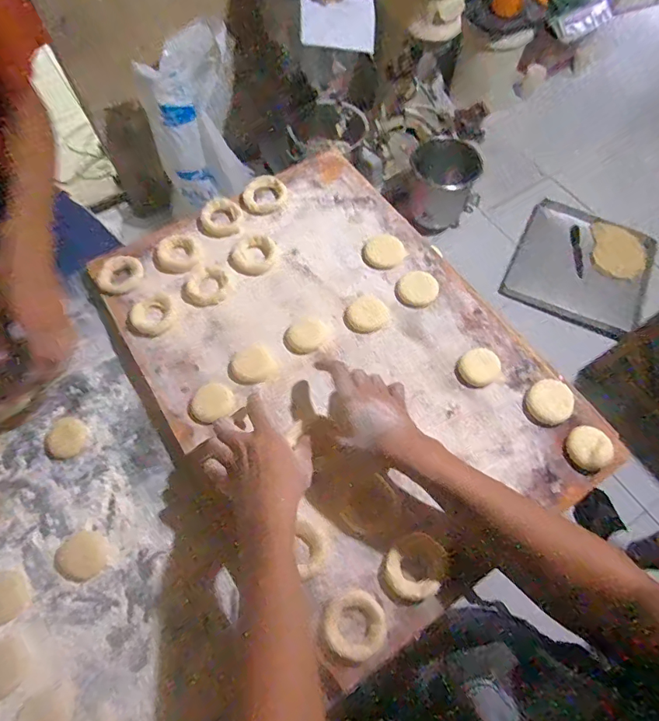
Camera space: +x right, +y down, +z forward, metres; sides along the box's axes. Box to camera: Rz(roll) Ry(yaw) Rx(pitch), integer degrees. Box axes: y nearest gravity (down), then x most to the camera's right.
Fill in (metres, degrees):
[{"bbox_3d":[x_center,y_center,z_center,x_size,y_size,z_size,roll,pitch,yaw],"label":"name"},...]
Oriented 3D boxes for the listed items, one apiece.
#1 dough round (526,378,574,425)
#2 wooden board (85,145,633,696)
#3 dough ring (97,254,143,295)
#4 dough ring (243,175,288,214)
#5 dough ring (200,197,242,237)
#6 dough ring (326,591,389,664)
[{"bbox_3d":[0.265,0.047,0.527,0.058,0.011,0.049,-39,71,-14],"label":"dough round"},{"bbox_3d":[0.002,-0.016,0.568,0.424,0.038,0.601,-32,70,-11],"label":"wooden board"},{"bbox_3d":[-0.291,-0.120,0.615,0.062,0.020,0.048,-36,71,-13],"label":"dough ring"},{"bbox_3d":[-0.099,-0.257,0.675,0.066,0.013,0.062,-1,67,1],"label":"dough ring"},{"bbox_3d":[-0.160,-0.212,0.660,0.060,0.013,0.069,-26,69,-9],"label":"dough ring"},{"bbox_3d":[0.026,0.262,0.437,0.057,0.011,0.057,-1,67,1],"label":"dough ring"}]

